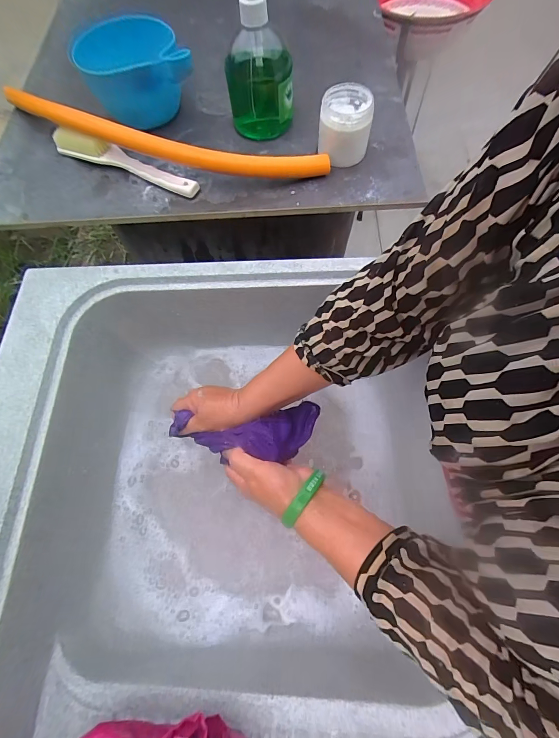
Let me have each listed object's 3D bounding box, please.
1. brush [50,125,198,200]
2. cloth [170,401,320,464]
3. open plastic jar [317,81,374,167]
[{"bbox_3d":[-0.209,-0.277,0.442,0.225,0.031,0.027,23,69,10],"label":"brush"},{"bbox_3d":[-0.044,0.076,0.399,0.186,0.059,0.070,-6,70,0],"label":"cloth"},{"bbox_3d":[0.083,-0.311,0.424,0.062,0.065,0.066,-1,70,2],"label":"open plastic jar"}]

